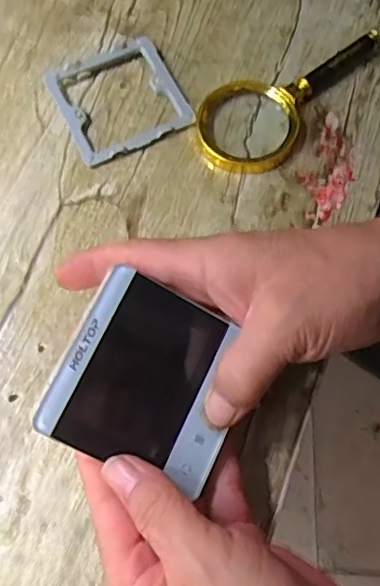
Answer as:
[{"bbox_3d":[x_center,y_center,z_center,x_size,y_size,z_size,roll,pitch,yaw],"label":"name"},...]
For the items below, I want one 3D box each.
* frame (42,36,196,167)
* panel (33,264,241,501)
[{"bbox_3d":[-0.049,-0.137,0.409,0.084,0.008,0.086,-26,70,-9],"label":"frame"},{"bbox_3d":[-0.018,0.041,0.279,0.084,0.009,0.083,30,73,-17],"label":"panel"}]

